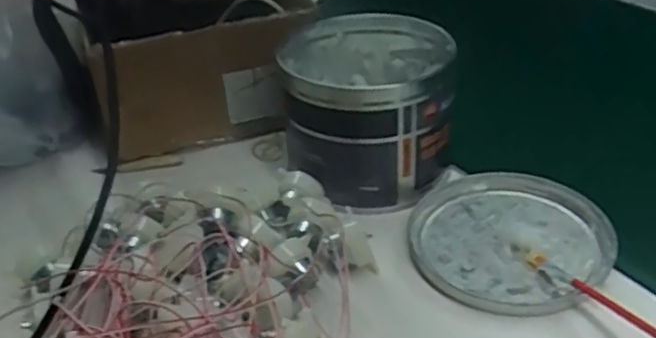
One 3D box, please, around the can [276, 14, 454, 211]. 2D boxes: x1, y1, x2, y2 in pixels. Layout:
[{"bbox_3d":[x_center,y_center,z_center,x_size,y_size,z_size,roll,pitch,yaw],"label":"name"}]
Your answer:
[{"bbox_3d":[0.031,-0.045,0.514,0.119,0.106,0.133,3,35,9],"label":"can"}]

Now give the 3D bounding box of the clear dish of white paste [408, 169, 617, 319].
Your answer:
[{"bbox_3d":[0.123,0.046,0.455,0.131,0.012,0.131,-2,34,2],"label":"clear dish of white paste"}]

